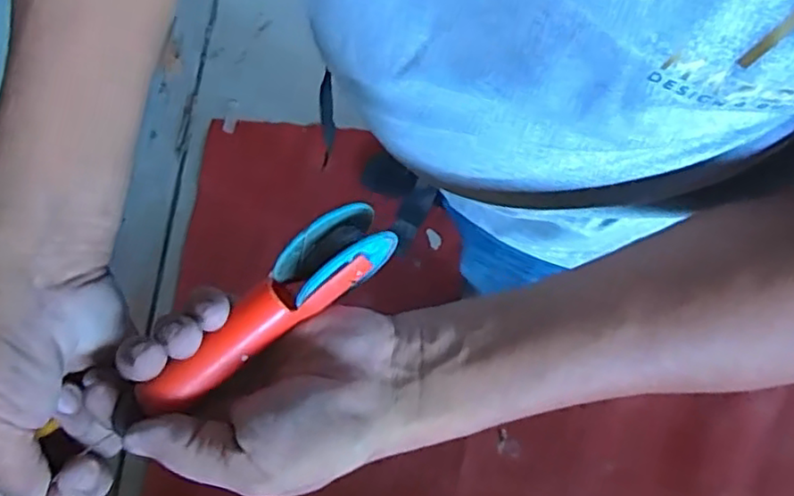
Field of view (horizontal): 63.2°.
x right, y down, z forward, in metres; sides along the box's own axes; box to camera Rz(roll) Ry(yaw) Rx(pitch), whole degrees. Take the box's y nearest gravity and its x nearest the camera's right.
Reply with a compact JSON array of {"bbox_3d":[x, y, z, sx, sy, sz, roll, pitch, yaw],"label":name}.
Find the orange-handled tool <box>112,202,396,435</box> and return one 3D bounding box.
[{"bbox_3d":[-0.065,0.034,0.291,0.144,0.027,0.027,-39,78,4],"label":"orange-handled tool"}]

